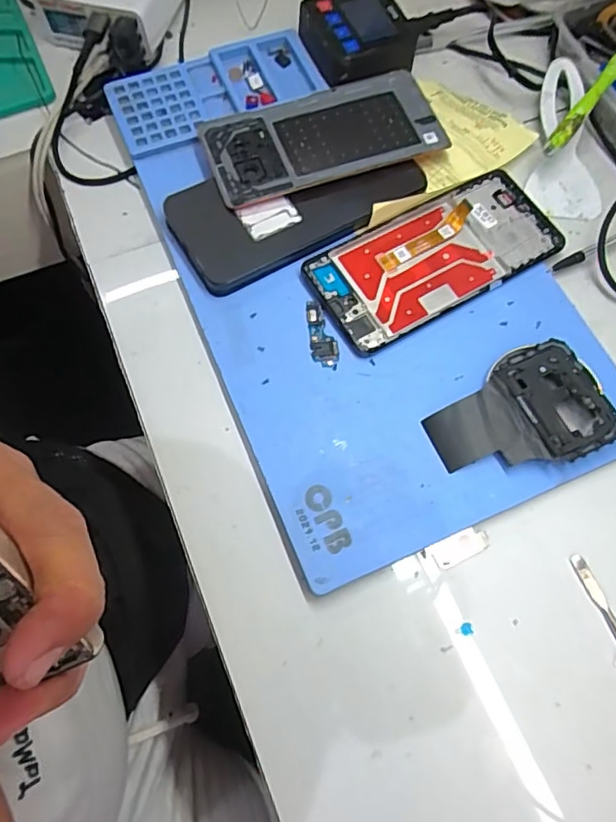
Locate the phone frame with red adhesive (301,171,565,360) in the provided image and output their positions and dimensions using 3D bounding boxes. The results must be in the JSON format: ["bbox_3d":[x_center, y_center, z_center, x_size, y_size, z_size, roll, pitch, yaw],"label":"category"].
[{"bbox_3d":[0.084,-0.101,0.354,0.165,0.008,0.074,-30,71,-12],"label":"phone frame with red adhesive"}]

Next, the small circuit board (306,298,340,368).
[{"bbox_3d":[0.008,-0.049,0.333,0.016,0.004,0.044,-8,68,-4],"label":"small circuit board"}]

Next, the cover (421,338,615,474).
[{"bbox_3d":[0.118,0.000,0.311,0.098,0.015,0.067,-15,69,-7],"label":"cover"}]

